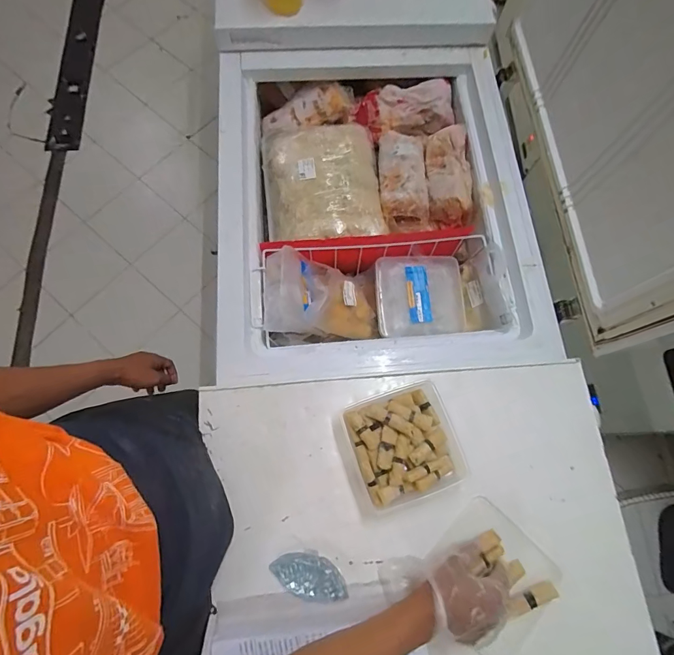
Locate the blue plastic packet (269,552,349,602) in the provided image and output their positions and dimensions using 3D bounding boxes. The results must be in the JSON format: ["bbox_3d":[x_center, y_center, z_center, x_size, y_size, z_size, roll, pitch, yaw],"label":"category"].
[{"bbox_3d":[-0.041,0.367,0.570,0.112,0.020,0.057,9,73,2],"label":"blue plastic packet"}]

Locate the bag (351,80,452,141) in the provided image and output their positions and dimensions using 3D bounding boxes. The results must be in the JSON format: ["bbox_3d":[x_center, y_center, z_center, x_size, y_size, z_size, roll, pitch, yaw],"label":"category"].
[{"bbox_3d":[0.181,-0.575,1.024,0.251,0.071,0.129,-13,74,-6],"label":"bag"}]

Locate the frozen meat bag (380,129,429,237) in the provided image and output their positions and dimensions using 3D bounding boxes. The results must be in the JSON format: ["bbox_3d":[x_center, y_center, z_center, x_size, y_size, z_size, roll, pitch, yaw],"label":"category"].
[{"bbox_3d":[0.166,-0.363,0.956,0.121,0.077,0.242,-6,86,-2],"label":"frozen meat bag"}]

